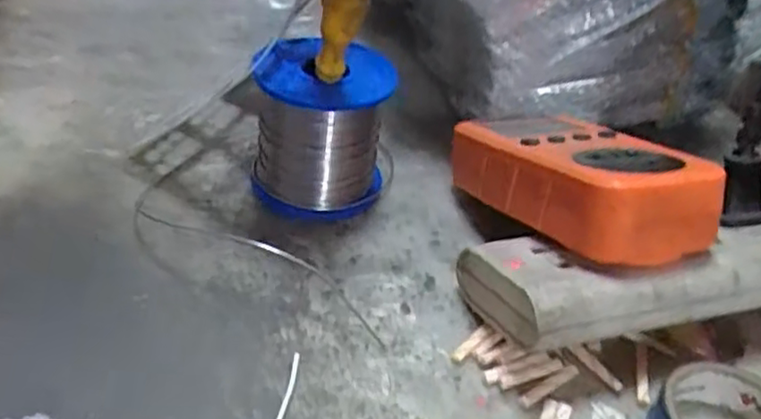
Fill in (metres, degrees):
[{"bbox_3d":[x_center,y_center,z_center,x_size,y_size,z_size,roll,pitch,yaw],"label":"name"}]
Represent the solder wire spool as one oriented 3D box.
[{"bbox_3d":[-0.029,-0.040,0.337,0.062,0.069,0.062,5,37,-4],"label":"solder wire spool"}]

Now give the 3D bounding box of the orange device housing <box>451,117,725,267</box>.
[{"bbox_3d":[0.085,-0.016,0.309,0.061,0.037,0.132,-12,23,-25],"label":"orange device housing"}]

